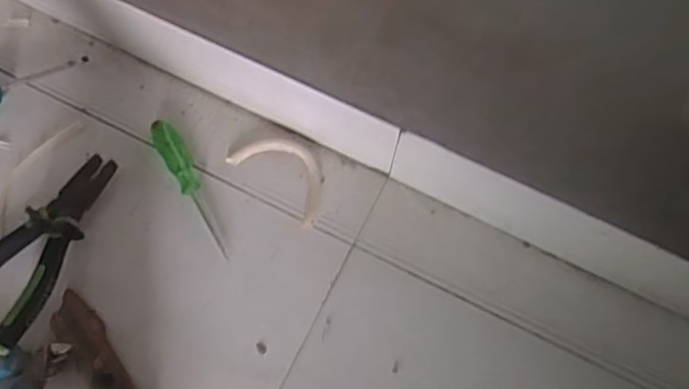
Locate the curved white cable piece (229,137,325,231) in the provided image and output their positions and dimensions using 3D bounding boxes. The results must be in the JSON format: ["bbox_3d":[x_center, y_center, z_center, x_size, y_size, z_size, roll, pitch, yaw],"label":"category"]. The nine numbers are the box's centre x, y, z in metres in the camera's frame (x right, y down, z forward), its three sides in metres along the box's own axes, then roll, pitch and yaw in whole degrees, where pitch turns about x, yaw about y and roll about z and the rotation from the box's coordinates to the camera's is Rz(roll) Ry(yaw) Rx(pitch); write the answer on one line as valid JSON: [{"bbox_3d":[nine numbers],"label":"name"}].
[{"bbox_3d":[-0.050,-0.022,0.555,0.099,0.006,0.061,41,73,14],"label":"curved white cable piece"}]

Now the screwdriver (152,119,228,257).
[{"bbox_3d":[-0.134,-0.009,0.544,0.025,0.017,0.136,-31,72,-12],"label":"screwdriver"}]

